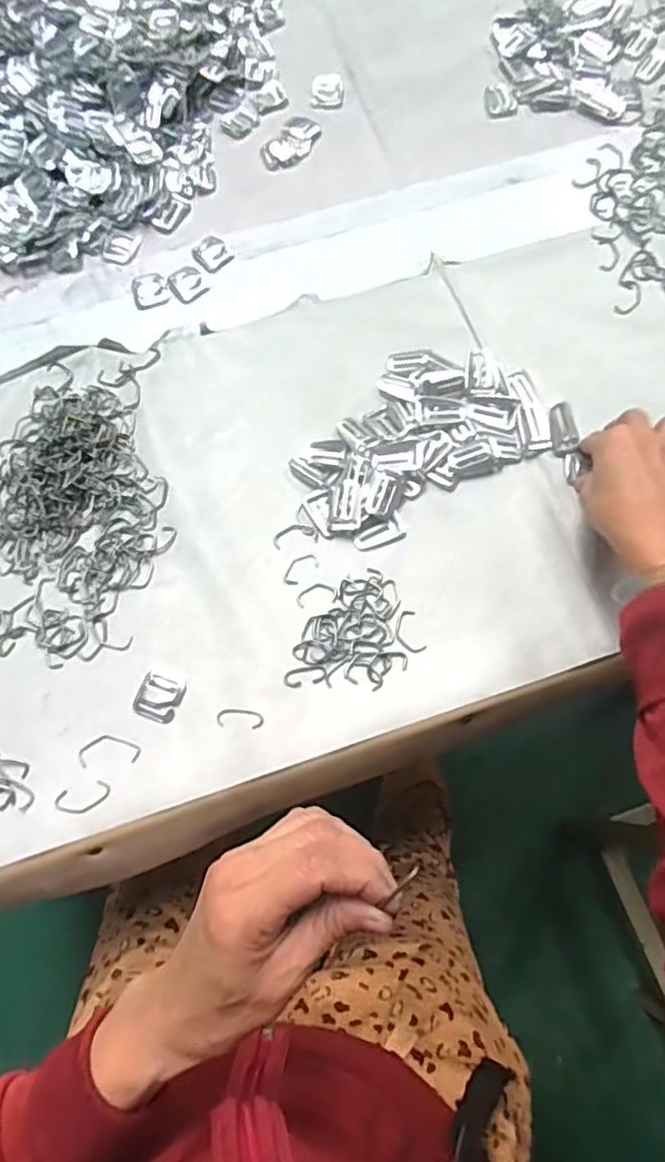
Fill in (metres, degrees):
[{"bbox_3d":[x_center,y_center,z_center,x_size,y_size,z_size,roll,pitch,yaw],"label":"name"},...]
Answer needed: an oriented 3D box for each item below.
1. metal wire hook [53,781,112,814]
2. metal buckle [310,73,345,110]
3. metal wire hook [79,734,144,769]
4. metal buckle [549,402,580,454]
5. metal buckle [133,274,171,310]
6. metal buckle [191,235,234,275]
[{"bbox_3d":[-0.174,0.152,0.439,0.038,0.004,0.018,-15,72,-3],"label":"metal wire hook"},{"bbox_3d":[-0.005,-0.508,0.653,0.034,0.006,0.045,4,72,4],"label":"metal buckle"},{"bbox_3d":[-0.159,0.121,0.452,0.044,0.004,0.021,-7,72,0],"label":"metal wire hook"},{"bbox_3d":[0.186,-0.125,0.506,0.021,0.012,0.040,-7,72,0],"label":"metal buckle"},{"bbox_3d":[-0.171,-0.271,0.588,0.032,0.004,0.038,-22,72,-5],"label":"metal buckle"},{"bbox_3d":[-0.114,-0.311,0.597,0.032,0.004,0.038,-39,74,-10],"label":"metal buckle"}]

